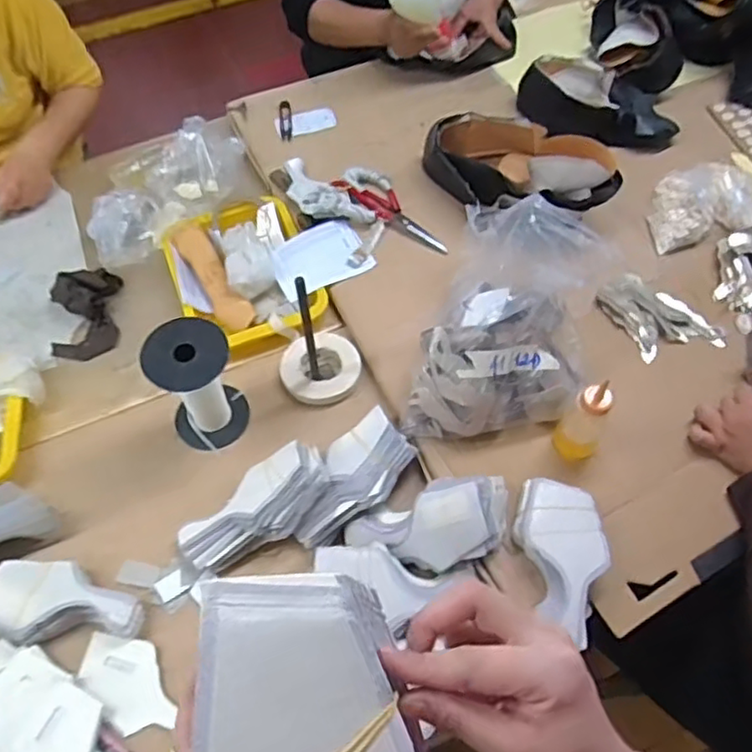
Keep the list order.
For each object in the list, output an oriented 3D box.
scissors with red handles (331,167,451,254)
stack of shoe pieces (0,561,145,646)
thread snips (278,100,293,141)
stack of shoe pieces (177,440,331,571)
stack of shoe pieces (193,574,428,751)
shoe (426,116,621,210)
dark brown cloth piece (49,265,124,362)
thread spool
[{"bbox_3d":[0.035,-0.263,1.031,0.205,0.027,0.073,32,64,19],"label":"scissors with red handles"},{"bbox_3d":[-0.346,0.250,0.731,0.171,0.035,0.078,11,58,-11],"label":"stack of shoe pieces"},{"bbox_3d":[-0.157,-0.445,1.159,0.022,0.004,0.082,-4,71,-4],"label":"thread snips"},{"bbox_3d":[-0.143,0.156,0.779,0.187,0.047,0.093,-36,65,-5],"label":"stack of shoe pieces"},{"bbox_3d":[-0.021,0.178,0.283,0.086,0.033,0.186,-14,79,-10],"label":"stack of shoe pieces"},{"bbox_3d":[0.199,-0.310,0.984,0.306,0.089,0.133,23,60,28],"label":"shoe"},{"bbox_3d":[-0.424,-0.092,0.965,0.104,0.054,0.130,-12,59,-7],"label":"dark brown cloth piece"},{"bbox_3d":[-0.217,0.015,0.824,0.097,0.163,0.092,-26,62,-14],"label":"thread spool"}]

